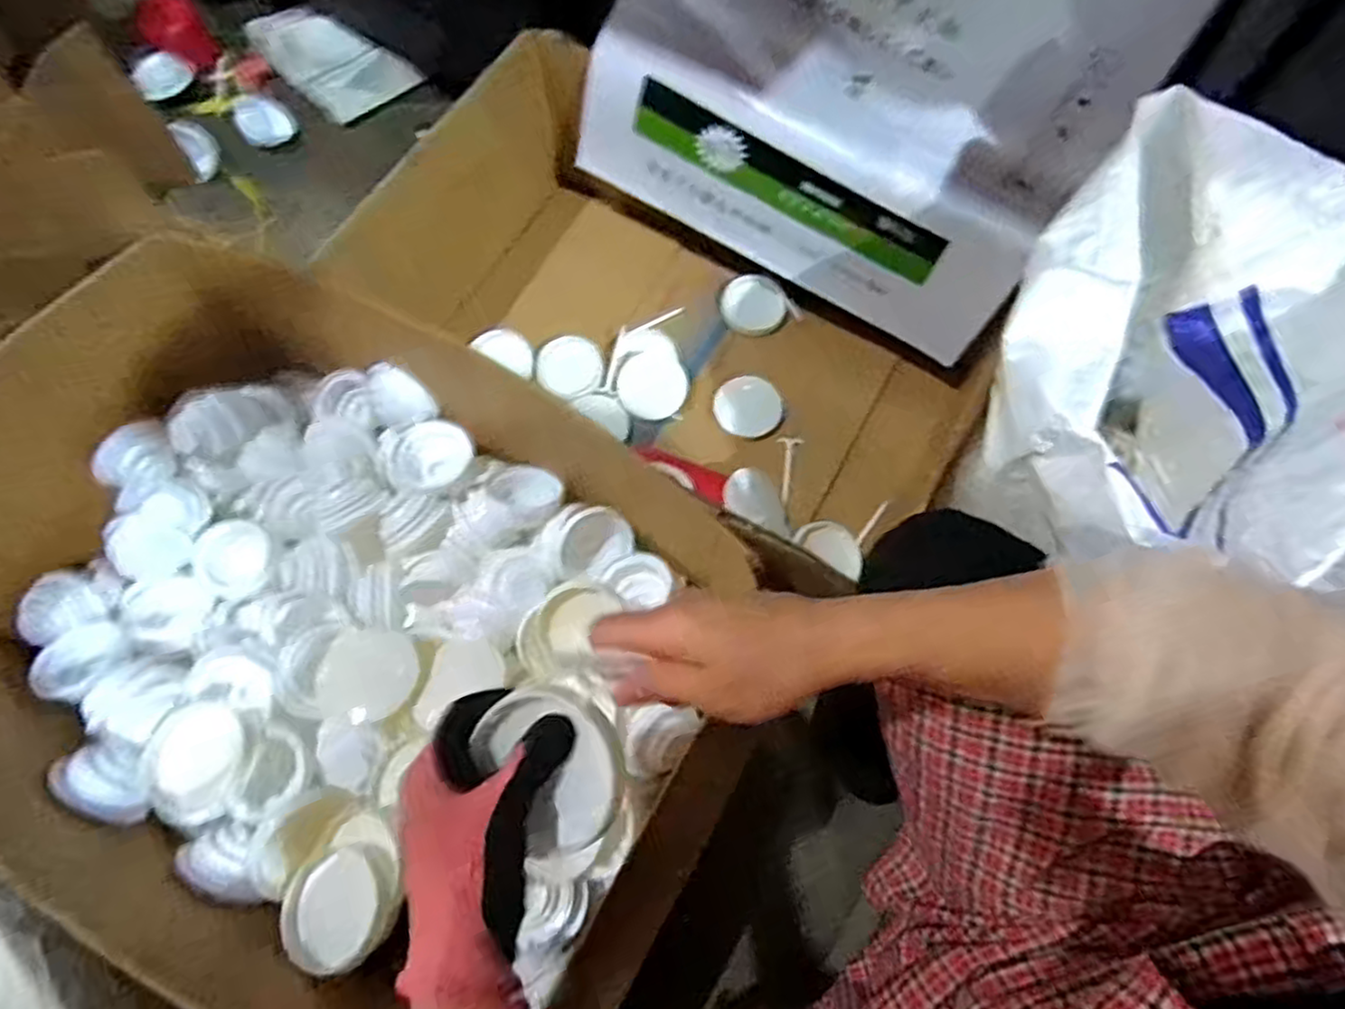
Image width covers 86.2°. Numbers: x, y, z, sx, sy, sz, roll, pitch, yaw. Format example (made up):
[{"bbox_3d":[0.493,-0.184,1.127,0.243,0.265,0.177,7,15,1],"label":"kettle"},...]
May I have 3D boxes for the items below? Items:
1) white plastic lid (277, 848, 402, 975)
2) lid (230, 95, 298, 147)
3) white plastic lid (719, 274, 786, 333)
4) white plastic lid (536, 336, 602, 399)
[{"bbox_3d":[-0.262,0.320,0.566,0.082,0.022,0.082,-5,59,8],"label":"white plastic lid"},{"bbox_3d":[-0.642,-0.606,1.132,0.083,0.008,0.080,1,88,-21],"label":"lid"},{"bbox_3d":[0.116,-0.286,1.020,0.090,0.006,0.098,1,69,-2],"label":"white plastic lid"},{"bbox_3d":[-0.137,-0.183,0.959,0.085,0.014,0.090,-6,69,-5],"label":"white plastic lid"}]

